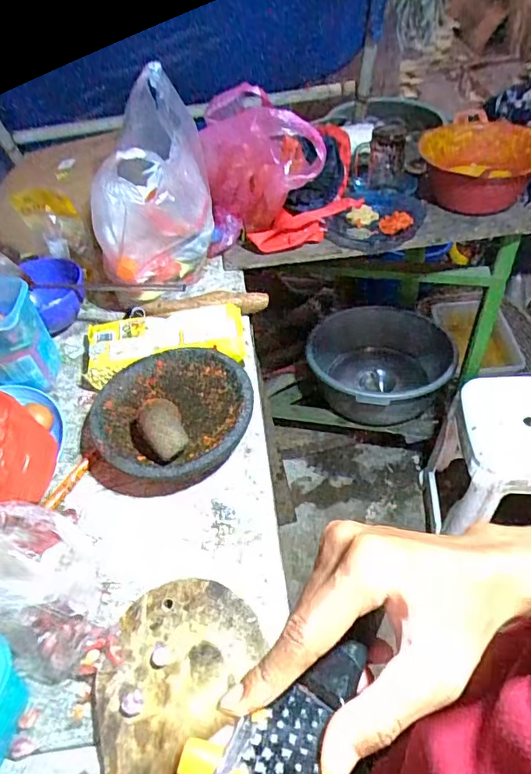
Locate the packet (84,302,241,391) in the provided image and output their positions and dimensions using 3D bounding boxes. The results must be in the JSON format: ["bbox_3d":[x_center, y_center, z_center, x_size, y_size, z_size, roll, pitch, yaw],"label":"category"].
[{"bbox_3d":[-0.151,-0.072,0.801,0.241,0.035,0.117,-11,46,-4],"label":"packet"}]

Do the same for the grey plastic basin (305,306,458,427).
[{"bbox_3d":[0.339,-0.051,1.609,0.414,0.219,0.359,8,48,14],"label":"grey plastic basin"}]

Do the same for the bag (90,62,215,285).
[{"bbox_3d":[-0.179,-0.303,0.824,0.147,0.265,0.234,0,46,7],"label":"bag"}]

